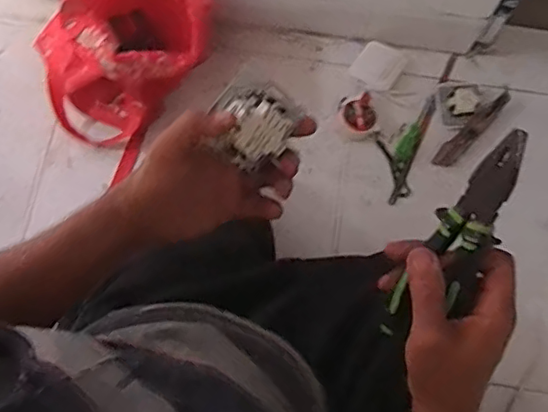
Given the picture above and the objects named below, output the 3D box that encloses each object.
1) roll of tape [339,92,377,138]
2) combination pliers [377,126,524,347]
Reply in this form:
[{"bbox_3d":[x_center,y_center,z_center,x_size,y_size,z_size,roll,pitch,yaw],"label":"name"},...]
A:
[{"bbox_3d":[0.138,-0.149,0.957,0.057,0.019,0.068,-12,75,-2],"label":"roll of tape"},{"bbox_3d":[0.128,0.028,0.401,0.045,0.023,0.167,29,107,8],"label":"combination pliers"}]

